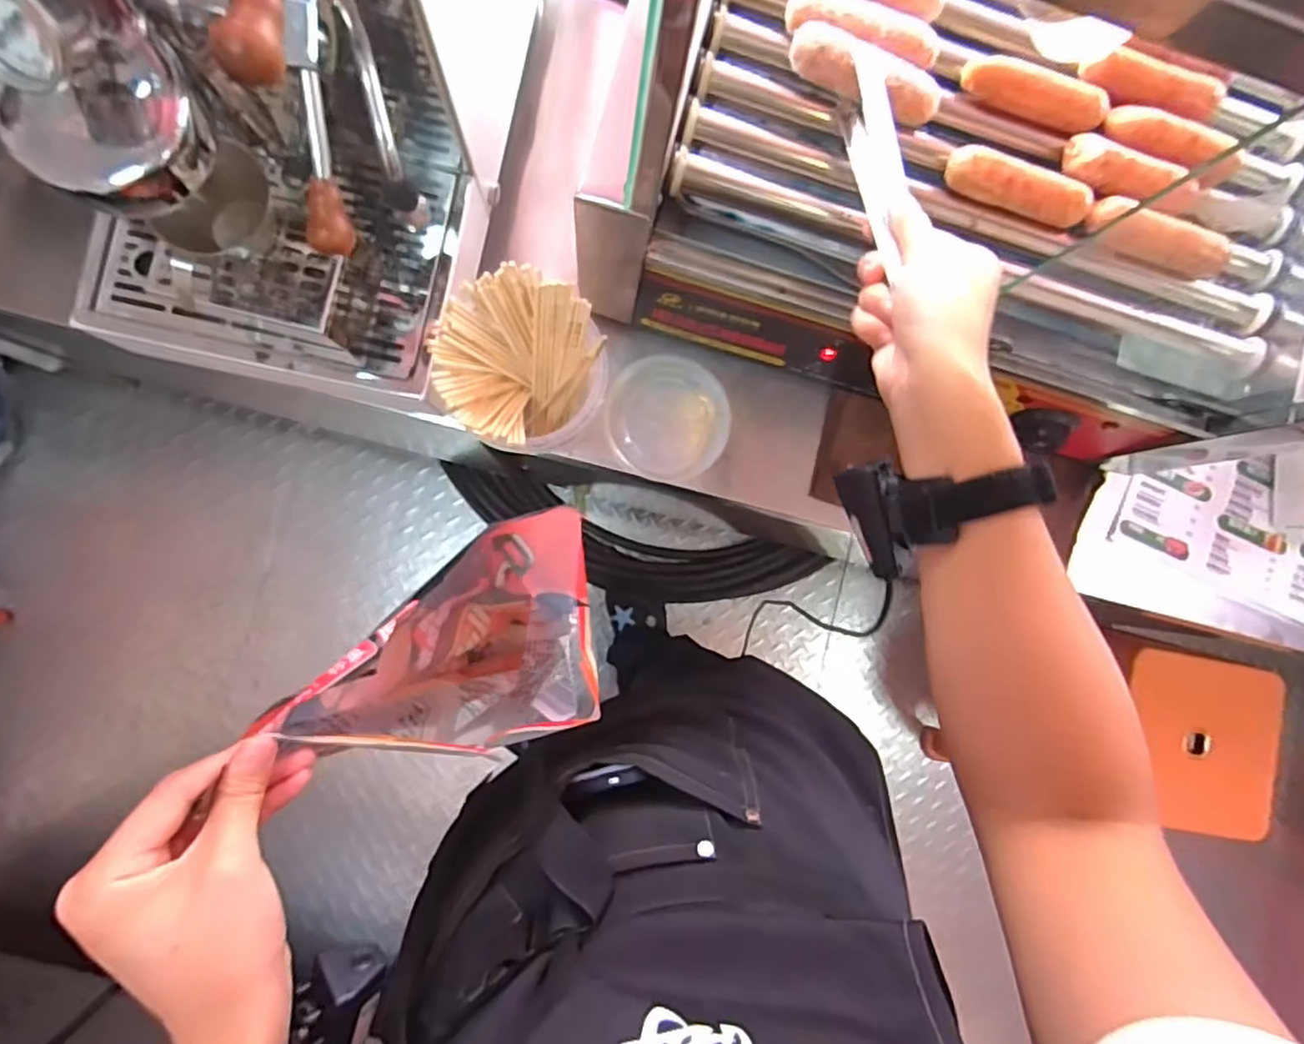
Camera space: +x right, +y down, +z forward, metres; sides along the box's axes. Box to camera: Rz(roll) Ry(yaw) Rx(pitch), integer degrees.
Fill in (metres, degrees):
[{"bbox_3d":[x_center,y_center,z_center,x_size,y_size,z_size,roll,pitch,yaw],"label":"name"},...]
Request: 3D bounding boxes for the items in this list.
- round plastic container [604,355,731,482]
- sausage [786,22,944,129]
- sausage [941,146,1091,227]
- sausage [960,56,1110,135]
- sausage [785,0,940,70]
[{"bbox_3d":[0.015,-0.099,0.622,0.114,0.034,0.109,0,87,-6],"label":"round plastic container"},{"bbox_3d":[0.146,-0.304,0.443,0.109,0.028,0.032,25,85,-4],"label":"sausage"},{"bbox_3d":[0.259,-0.235,0.454,0.102,0.021,0.030,18,85,-4],"label":"sausage"},{"bbox_3d":[0.276,-0.305,0.461,0.105,0.027,0.020,17,85,-4],"label":"sausage"},{"bbox_3d":[0.148,-0.344,0.447,0.107,0.020,0.025,12,86,-5],"label":"sausage"}]

